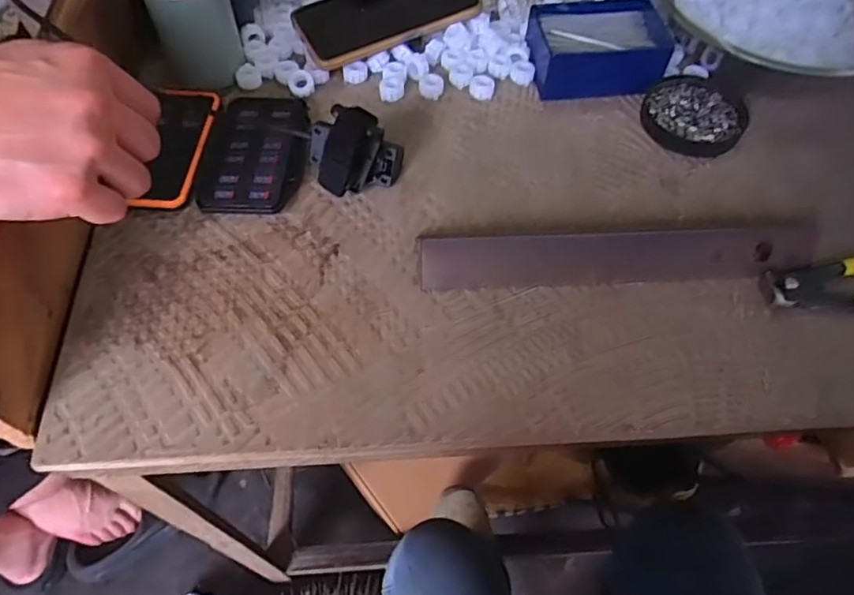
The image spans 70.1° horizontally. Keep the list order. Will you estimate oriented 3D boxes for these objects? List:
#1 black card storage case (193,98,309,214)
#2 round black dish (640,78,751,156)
[{"bbox_3d":[-0.137,-0.122,0.494,0.077,0.011,0.128,1,59,-1],"label":"black card storage case"},{"bbox_3d":[0.232,-0.159,0.531,0.086,0.010,0.083,1,59,-1],"label":"round black dish"}]

